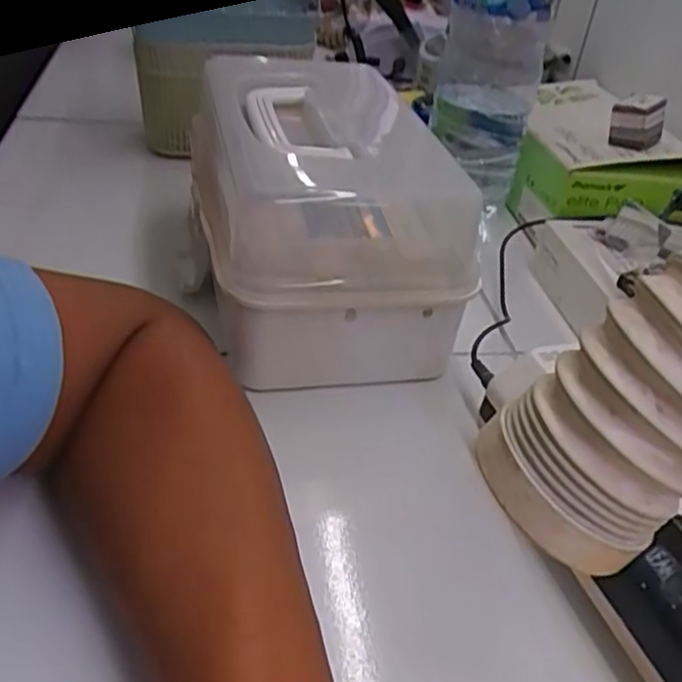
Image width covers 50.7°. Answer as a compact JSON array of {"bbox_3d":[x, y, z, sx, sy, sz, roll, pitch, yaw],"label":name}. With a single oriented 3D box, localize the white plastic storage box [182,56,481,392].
[{"bbox_3d":[-0.016,-0.097,0.488,0.165,0.140,0.248,0,36,-10],"label":"white plastic storage box"}]

